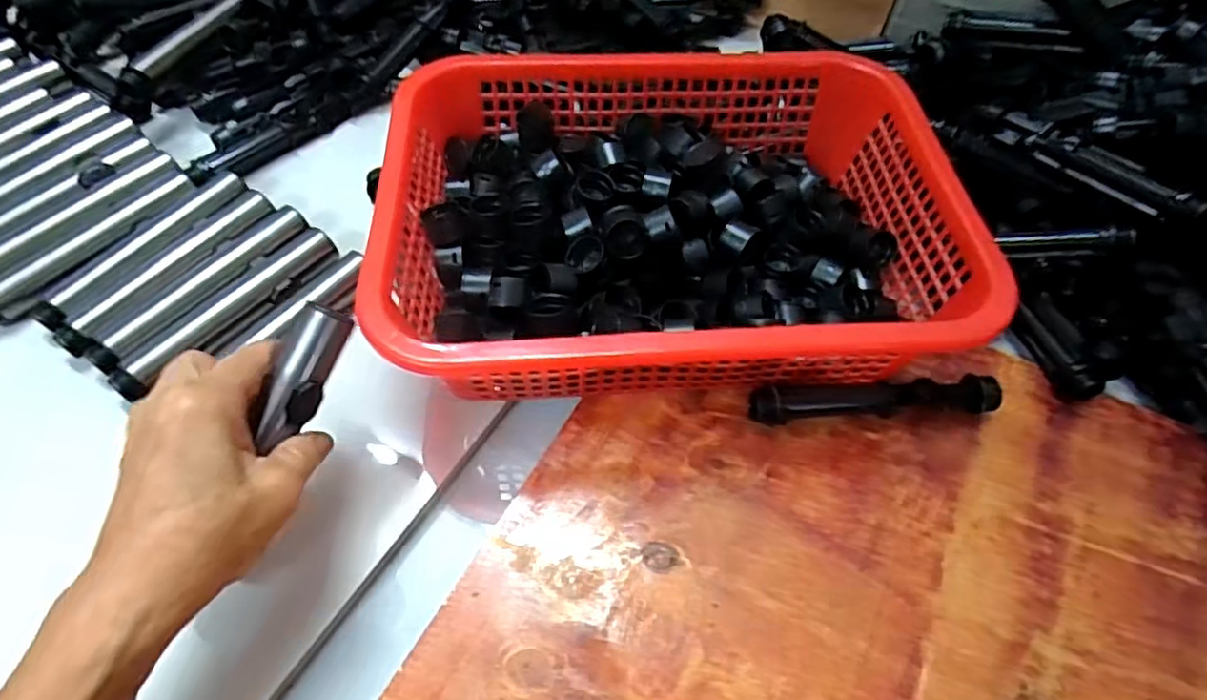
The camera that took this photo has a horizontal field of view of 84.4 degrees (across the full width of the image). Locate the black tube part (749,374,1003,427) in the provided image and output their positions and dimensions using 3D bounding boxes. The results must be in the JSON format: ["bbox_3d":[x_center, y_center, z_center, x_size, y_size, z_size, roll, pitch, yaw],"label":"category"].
[{"bbox_3d":[0.157,0.029,0.392,0.143,0.023,0.025,-3,57,-4],"label":"black tube part"}]

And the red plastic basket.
[{"bbox_3d":[0.038,-0.083,0.418,0.329,0.085,0.241,-3,57,-4],"label":"red plastic basket"}]

